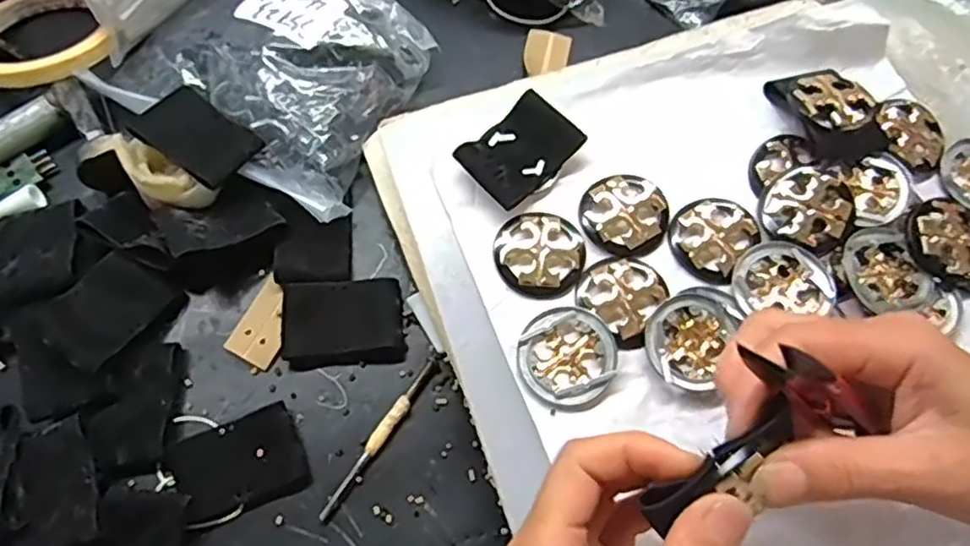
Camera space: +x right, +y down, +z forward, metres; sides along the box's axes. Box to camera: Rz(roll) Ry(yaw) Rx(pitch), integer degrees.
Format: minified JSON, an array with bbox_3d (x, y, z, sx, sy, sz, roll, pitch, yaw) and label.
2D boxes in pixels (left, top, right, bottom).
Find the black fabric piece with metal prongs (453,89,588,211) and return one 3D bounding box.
[{"bbox_3d":[0.018,-0.062,0.343,0.059,0.014,0.041,-43,76,-16],"label":"black fabric piece with metal prongs"}]

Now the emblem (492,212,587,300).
[{"bbox_3d":[0.027,-0.010,0.328,0.043,0.004,0.043,1,69,-1],"label":"emblem"}]

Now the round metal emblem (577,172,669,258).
[{"bbox_3d":[0.070,-0.031,0.336,0.042,0.004,0.043,1,69,-1],"label":"round metal emblem"}]

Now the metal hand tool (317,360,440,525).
[{"bbox_3d":[-0.053,0.083,0.342,0.008,0.005,0.093,32,72,10],"label":"metal hand tool"}]

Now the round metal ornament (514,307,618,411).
[{"bbox_3d":[0.037,0.039,0.309,0.044,0.007,0.044,43,74,13],"label":"round metal ornament"}]

